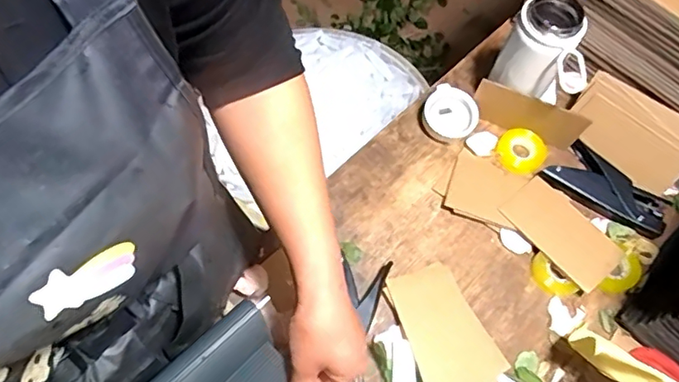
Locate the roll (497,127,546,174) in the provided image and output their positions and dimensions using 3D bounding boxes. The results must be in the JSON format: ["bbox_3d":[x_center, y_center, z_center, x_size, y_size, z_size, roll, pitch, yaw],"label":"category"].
[{"bbox_3d":[0.232,-0.051,0.696,0.060,0.015,0.060,-2,76,8],"label":"roll"}]

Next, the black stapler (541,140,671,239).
[{"bbox_3d":[0.331,-0.001,0.669,0.143,0.028,0.063,37,68,13],"label":"black stapler"}]

